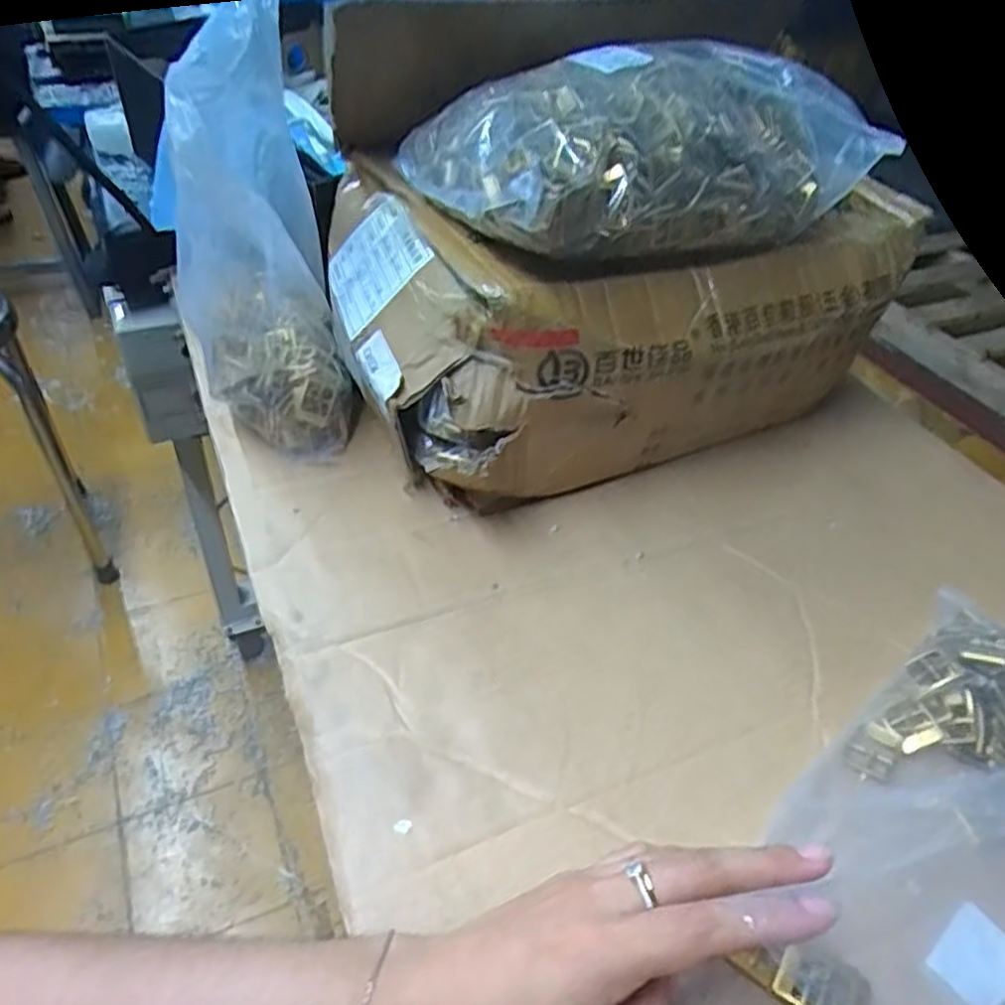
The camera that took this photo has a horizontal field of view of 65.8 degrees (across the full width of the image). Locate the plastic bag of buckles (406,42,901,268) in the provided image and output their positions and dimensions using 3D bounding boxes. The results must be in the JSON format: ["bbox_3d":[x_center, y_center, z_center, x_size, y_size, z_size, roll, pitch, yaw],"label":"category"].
[{"bbox_3d":[0.099,-0.244,0.526,0.293,0.085,0.168,-16,45,-21],"label":"plastic bag of buckles"}]

